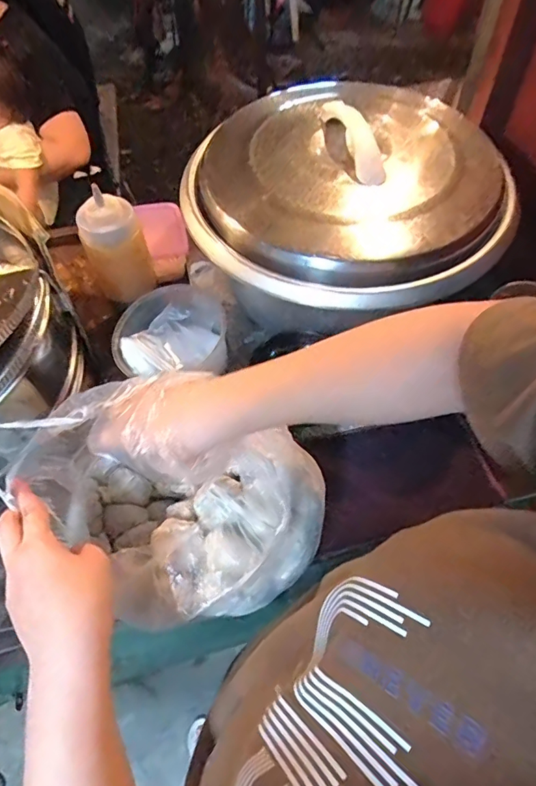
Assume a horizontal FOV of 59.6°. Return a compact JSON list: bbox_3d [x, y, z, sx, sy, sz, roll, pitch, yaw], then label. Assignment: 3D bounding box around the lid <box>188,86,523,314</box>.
[{"bbox_3d":[0.099,-0.259,0.567,0.366,0.069,0.373,-1,58,1],"label":"lid"}]

